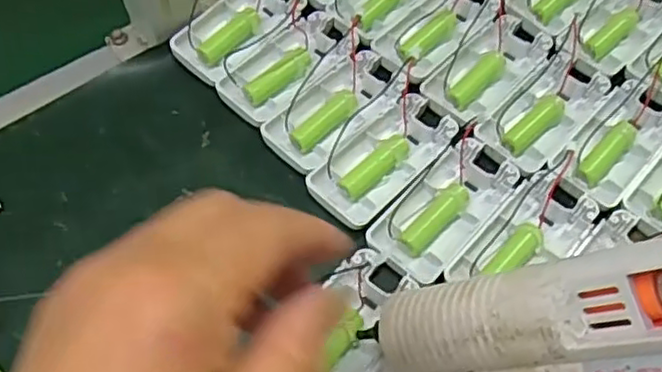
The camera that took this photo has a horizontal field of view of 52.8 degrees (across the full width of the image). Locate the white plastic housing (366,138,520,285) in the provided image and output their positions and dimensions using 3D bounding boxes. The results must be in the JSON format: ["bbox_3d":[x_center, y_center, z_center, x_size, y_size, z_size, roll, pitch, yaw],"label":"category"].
[{"bbox_3d":[0.063,0.013,0.376,0.044,0.016,0.091,37,64,19],"label":"white plastic housing"}]

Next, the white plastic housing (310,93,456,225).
[{"bbox_3d":[0.031,-0.017,0.392,0.043,0.013,0.093,39,65,21],"label":"white plastic housing"}]

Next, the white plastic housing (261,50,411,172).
[{"bbox_3d":[0.005,-0.048,0.408,0.046,0.011,0.094,40,65,21],"label":"white plastic housing"}]

